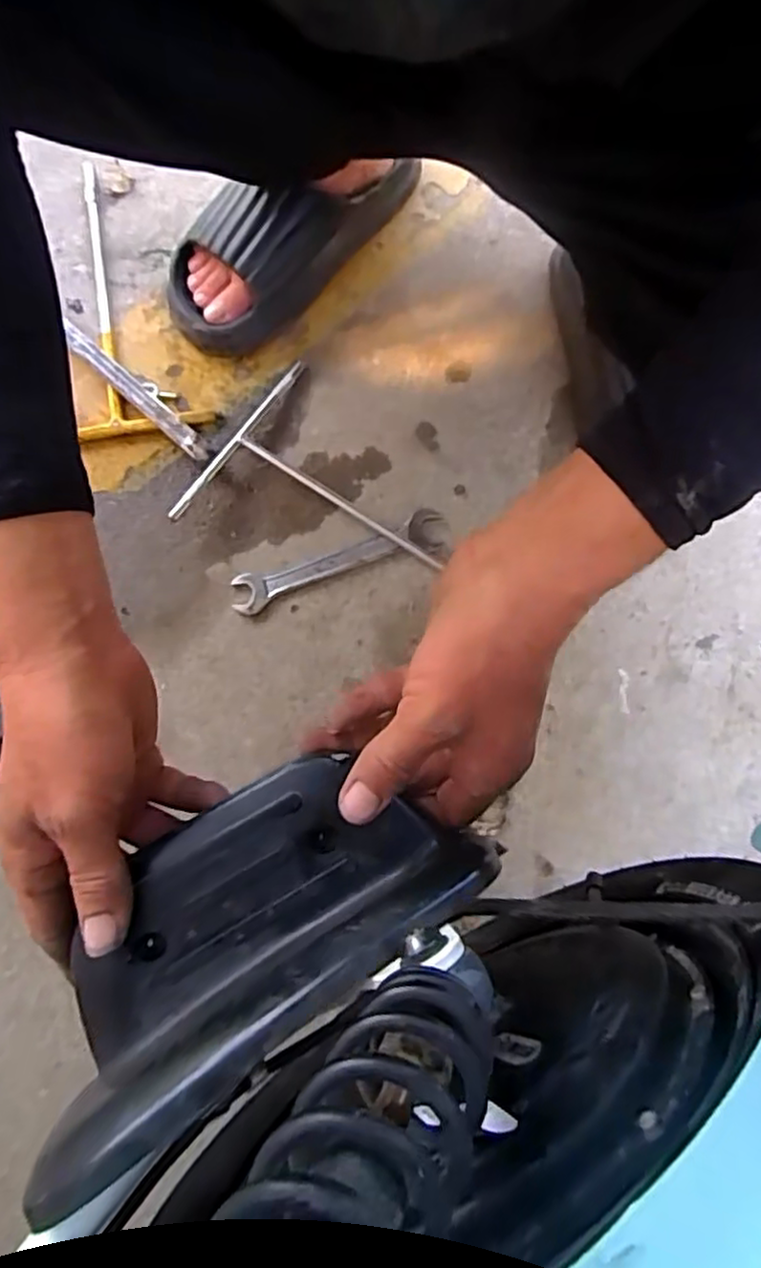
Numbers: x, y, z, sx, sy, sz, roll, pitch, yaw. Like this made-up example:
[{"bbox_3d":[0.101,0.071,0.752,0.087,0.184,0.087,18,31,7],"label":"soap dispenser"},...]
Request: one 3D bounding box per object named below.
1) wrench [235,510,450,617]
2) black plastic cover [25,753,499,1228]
[{"bbox_3d":[-0.036,-0.064,0.593,0.189,0.009,0.036,-19,80,-5],"label":"wrench"},{"bbox_3d":[-0.058,0.115,0.270,0.192,0.066,0.086,-32,81,-8],"label":"black plastic cover"}]

